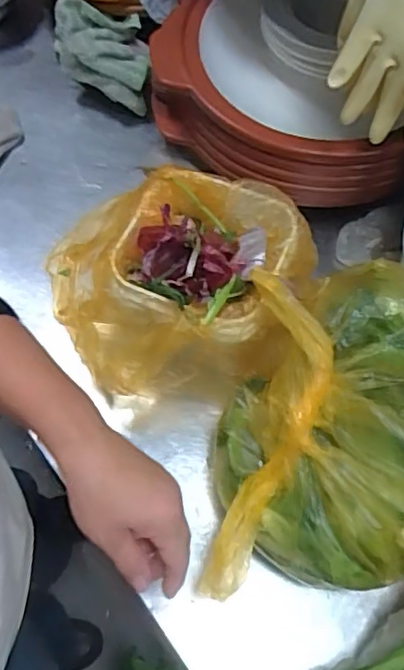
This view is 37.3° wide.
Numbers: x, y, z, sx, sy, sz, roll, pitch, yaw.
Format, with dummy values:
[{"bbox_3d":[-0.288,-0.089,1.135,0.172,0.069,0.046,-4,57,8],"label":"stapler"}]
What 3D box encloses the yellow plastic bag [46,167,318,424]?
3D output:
[{"bbox_3d":[-0.029,-0.063,0.691,0.283,0.156,0.234,-10,65,-7],"label":"yellow plastic bag"}]

